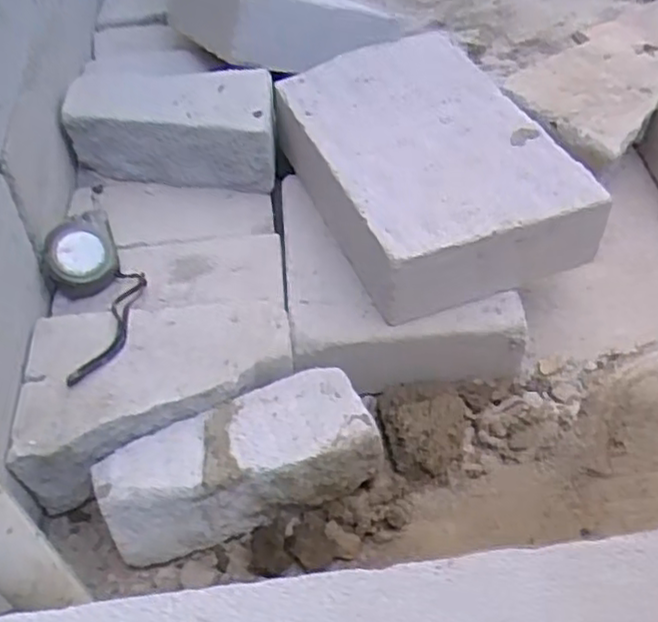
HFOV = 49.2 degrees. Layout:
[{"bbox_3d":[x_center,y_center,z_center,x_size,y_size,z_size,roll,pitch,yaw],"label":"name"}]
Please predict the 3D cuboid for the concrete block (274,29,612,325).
[{"bbox_3d":[0.084,-0.141,0.671,0.206,0.082,0.314,-18,50,-14],"label":"concrete block"}]

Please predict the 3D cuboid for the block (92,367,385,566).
[{"bbox_3d":[-0.067,0.111,0.535,0.200,0.072,0.085,-14,49,-11],"label":"block"}]

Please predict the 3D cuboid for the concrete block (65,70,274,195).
[{"bbox_3d":[-0.149,-0.193,0.738,0.216,0.078,0.099,7,49,8],"label":"concrete block"}]

